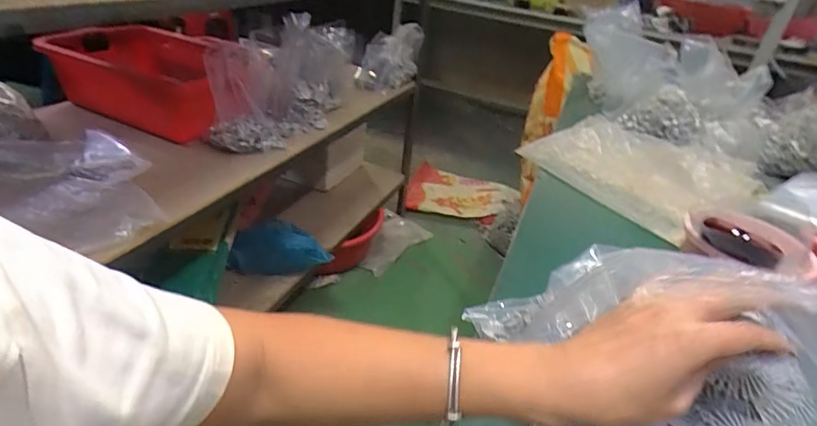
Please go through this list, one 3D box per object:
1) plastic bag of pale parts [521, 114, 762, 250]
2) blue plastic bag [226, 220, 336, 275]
[{"bbox_3d":[0.423,-0.078,0.889,0.297,0.064,0.357,-20,41,-38],"label":"plastic bag of pale parts"},{"bbox_3d":[-0.348,0.109,1.334,0.260,0.124,0.107,8,31,1],"label":"blue plastic bag"}]

